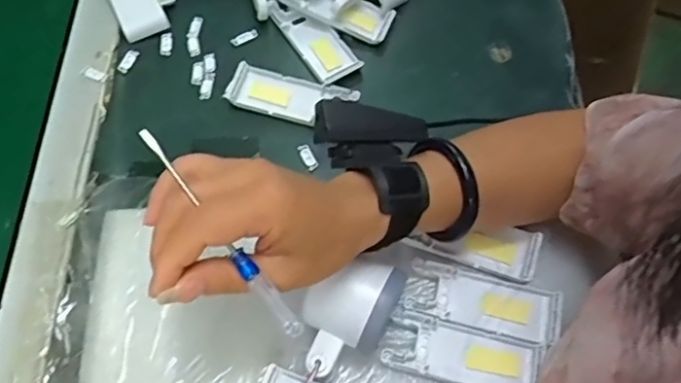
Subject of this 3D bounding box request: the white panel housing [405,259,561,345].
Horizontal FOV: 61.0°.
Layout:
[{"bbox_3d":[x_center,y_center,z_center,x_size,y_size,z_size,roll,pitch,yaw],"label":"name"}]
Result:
[{"bbox_3d":[0.101,0.077,0.408,0.101,0.008,0.039,13,64,6],"label":"white panel housing"}]

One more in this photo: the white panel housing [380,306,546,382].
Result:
[{"bbox_3d":[0.083,0.110,0.392,0.102,0.007,0.041,15,65,6],"label":"white panel housing"}]

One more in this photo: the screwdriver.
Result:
[{"bbox_3d":[-0.060,0.022,0.293,0.009,0.007,0.129,-39,96,-17],"label":"screwdriver"}]

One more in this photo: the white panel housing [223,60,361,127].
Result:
[{"bbox_3d":[-0.042,-0.079,0.489,0.105,0.009,0.043,16,65,7],"label":"white panel housing"}]

